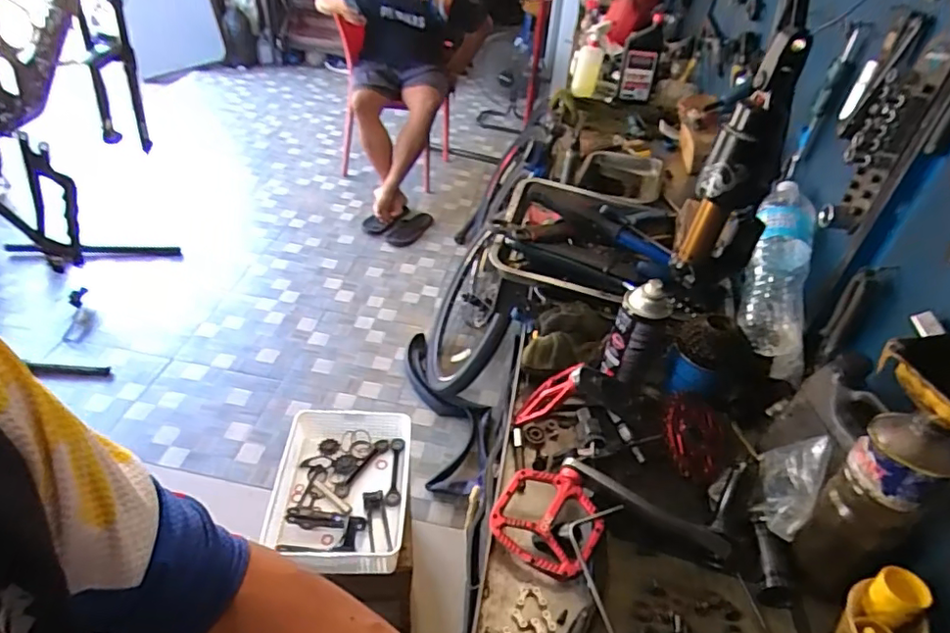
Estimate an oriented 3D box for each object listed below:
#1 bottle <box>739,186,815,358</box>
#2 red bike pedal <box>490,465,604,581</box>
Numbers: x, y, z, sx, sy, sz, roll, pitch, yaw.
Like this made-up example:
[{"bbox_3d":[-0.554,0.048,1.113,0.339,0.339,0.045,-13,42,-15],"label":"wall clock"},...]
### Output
[{"bbox_3d":[0.476,-0.086,0.893,0.099,0.078,0.305,17,69,14],"label":"bottle"},{"bbox_3d":[0.084,0.225,0.646,0.115,0.025,0.112,31,61,22],"label":"red bike pedal"}]

